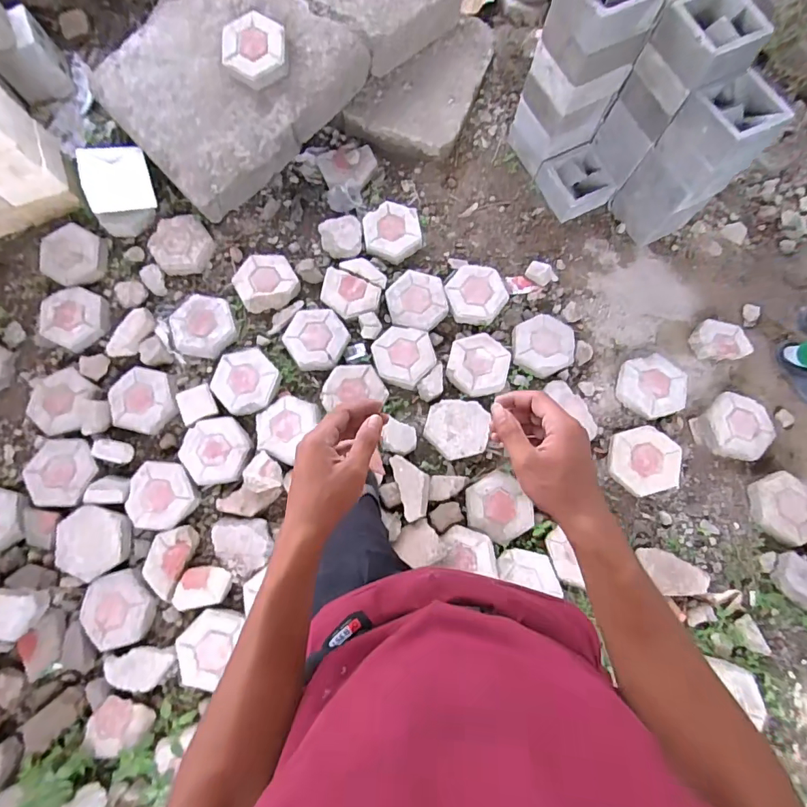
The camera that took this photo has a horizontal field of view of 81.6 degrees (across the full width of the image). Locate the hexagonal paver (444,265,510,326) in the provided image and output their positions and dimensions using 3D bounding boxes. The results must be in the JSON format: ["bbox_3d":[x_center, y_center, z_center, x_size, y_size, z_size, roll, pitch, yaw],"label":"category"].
[{"bbox_3d":[0.247,-0.376,1.601,0.203,0.052,0.220,-26,76,-6],"label":"hexagonal paver"}]

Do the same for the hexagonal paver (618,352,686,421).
[{"bbox_3d":[0.801,-0.059,1.497,0.201,0.061,0.217,-33,77,-8],"label":"hexagonal paver"}]

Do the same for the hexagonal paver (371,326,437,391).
[{"bbox_3d":[-0.001,-0.156,1.556,0.215,0.036,0.202,13,75,4],"label":"hexagonal paver"}]

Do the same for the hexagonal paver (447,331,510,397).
[{"bbox_3d":[0.249,-0.128,1.550,0.204,0.065,0.221,7,77,2],"label":"hexagonal paver"}]

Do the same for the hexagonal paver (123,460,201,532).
[{"bbox_3d":[-0.731,0.281,1.416,0.200,0.046,0.203,4,75,1],"label":"hexagonal paver"}]

